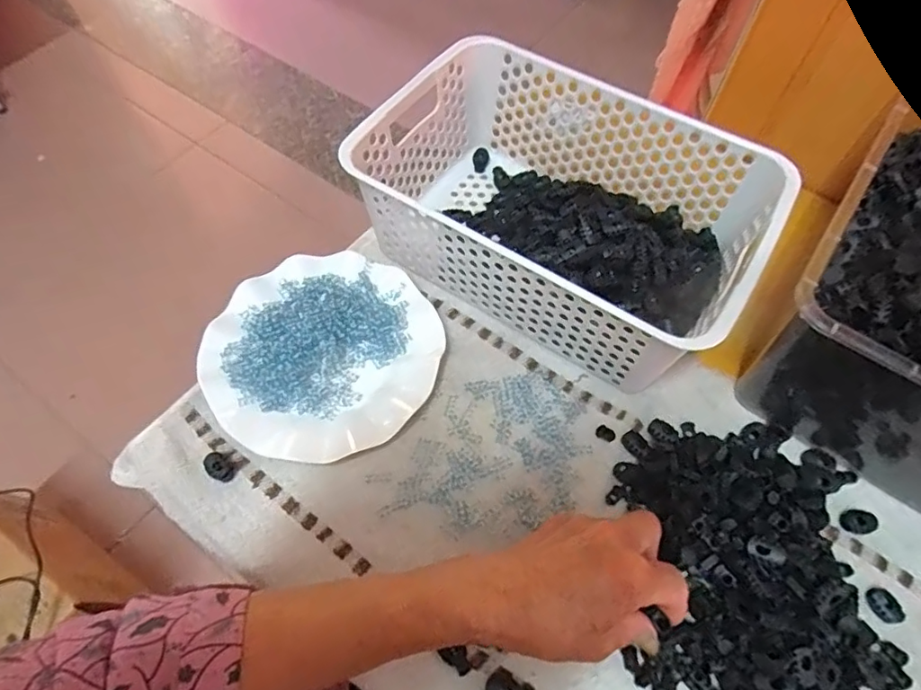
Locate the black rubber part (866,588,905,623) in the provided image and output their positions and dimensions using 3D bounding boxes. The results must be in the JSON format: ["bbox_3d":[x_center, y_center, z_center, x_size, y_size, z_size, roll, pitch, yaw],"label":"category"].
[{"bbox_3d":[0.288,0.177,0.366,0.019,0.005,0.023,-22,64,-11],"label":"black rubber part"}]

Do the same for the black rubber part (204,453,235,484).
[{"bbox_3d":[-0.181,0.093,0.405,0.024,0.009,0.016,40,69,19],"label":"black rubber part"}]

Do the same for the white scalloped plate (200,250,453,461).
[{"bbox_3d":[-0.109,0.004,0.441,0.178,0.032,0.178,0,62,0],"label":"white scalloped plate"}]

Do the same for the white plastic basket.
[{"bbox_3d":[0.084,-0.116,0.462,0.308,0.105,0.208,28,66,14],"label":"white plastic basket"}]

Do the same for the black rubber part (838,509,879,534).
[{"bbox_3d":[0.291,0.128,0.394,0.023,0.009,0.017,-5,62,-2],"label":"black rubber part"}]

